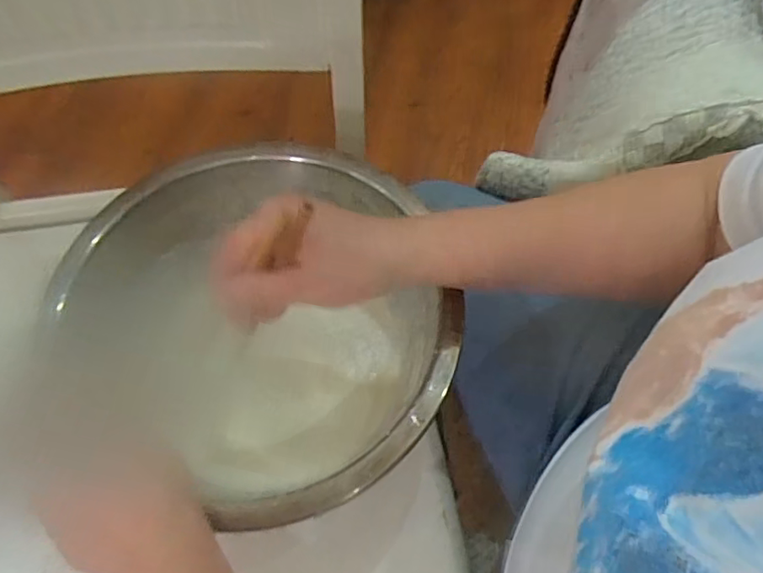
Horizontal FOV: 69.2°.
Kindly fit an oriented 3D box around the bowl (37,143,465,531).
[{"bbox_3d":[-0.078,0.021,0.407,0.269,0.109,0.236,39,70,18],"label":"bowl"}]

